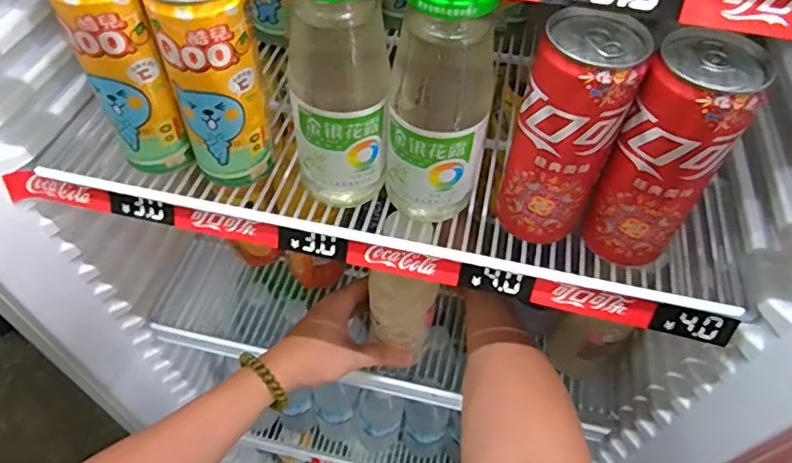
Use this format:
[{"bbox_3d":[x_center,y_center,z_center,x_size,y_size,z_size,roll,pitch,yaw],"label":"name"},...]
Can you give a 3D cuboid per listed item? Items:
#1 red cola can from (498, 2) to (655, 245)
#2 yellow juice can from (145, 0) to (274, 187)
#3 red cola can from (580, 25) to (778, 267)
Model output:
[{"bbox_3d":[0.101,-0.057,0.335,0.053,0.137,0.053,17,55,11],"label":"red cola can"},{"bbox_3d":[-0.114,-0.097,0.360,0.051,0.138,0.053,-12,55,-11],"label":"yellow juice can"},{"bbox_3d":[0.155,-0.042,0.326,0.053,0.136,0.050,24,56,15],"label":"red cola can"}]

